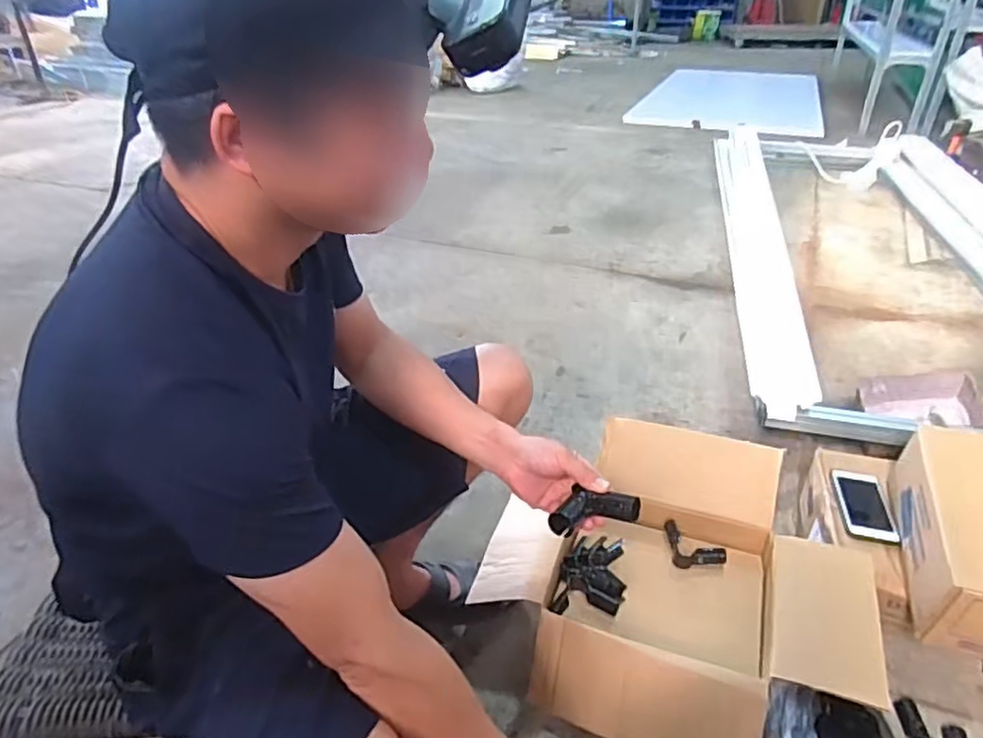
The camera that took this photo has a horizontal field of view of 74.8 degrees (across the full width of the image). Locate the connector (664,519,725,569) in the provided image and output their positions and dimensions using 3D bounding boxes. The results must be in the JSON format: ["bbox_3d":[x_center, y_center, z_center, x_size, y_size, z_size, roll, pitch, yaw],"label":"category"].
[{"bbox_3d":[0.339,0.288,1.072,0.083,0.030,0.082,-2,32,-2],"label":"connector"}]

